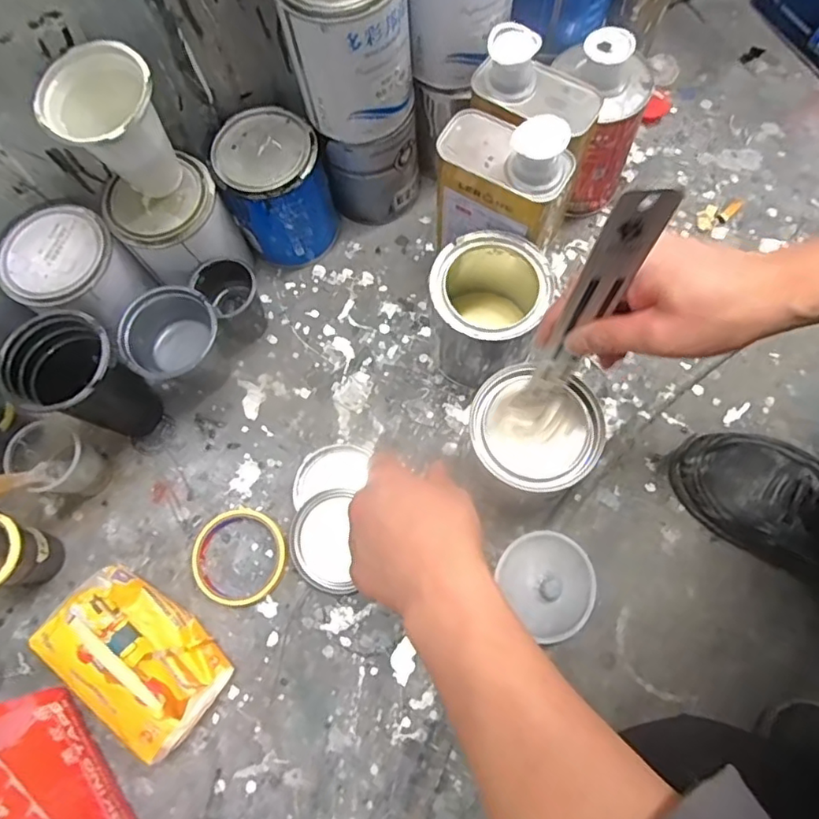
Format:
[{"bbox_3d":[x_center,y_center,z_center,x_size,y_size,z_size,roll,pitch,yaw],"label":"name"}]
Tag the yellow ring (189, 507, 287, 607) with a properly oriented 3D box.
[{"bbox_3d":[-0.169,0.144,0.561,0.091,0.014,0.090,-1,72,2],"label":"yellow ring"}]

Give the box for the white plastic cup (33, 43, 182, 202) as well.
[{"bbox_3d":[-0.246,-0.234,0.497,0.078,0.117,0.085,-1,71,3],"label":"white plastic cup"}]

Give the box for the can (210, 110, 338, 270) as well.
[{"bbox_3d":[-0.140,-0.234,0.620,0.105,0.136,0.099,-1,72,2],"label":"can"}]

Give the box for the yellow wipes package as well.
[{"bbox_3d":[-0.248,0.226,0.517,0.160,0.063,0.098,31,76,11],"label":"yellow wipes package"}]

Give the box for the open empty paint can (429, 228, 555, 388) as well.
[{"bbox_3d":[0.073,-0.098,0.567,0.110,0.131,0.112,-1,72,2],"label":"open empty paint can"}]

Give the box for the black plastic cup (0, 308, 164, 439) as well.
[{"bbox_3d":[-0.299,-0.020,0.554,0.084,0.158,0.087,-1,72,2],"label":"black plastic cup"}]

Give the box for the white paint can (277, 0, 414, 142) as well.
[{"bbox_3d":[-0.052,-0.334,0.506,0.101,0.133,0.109,-1,71,3],"label":"white paint can"}]

